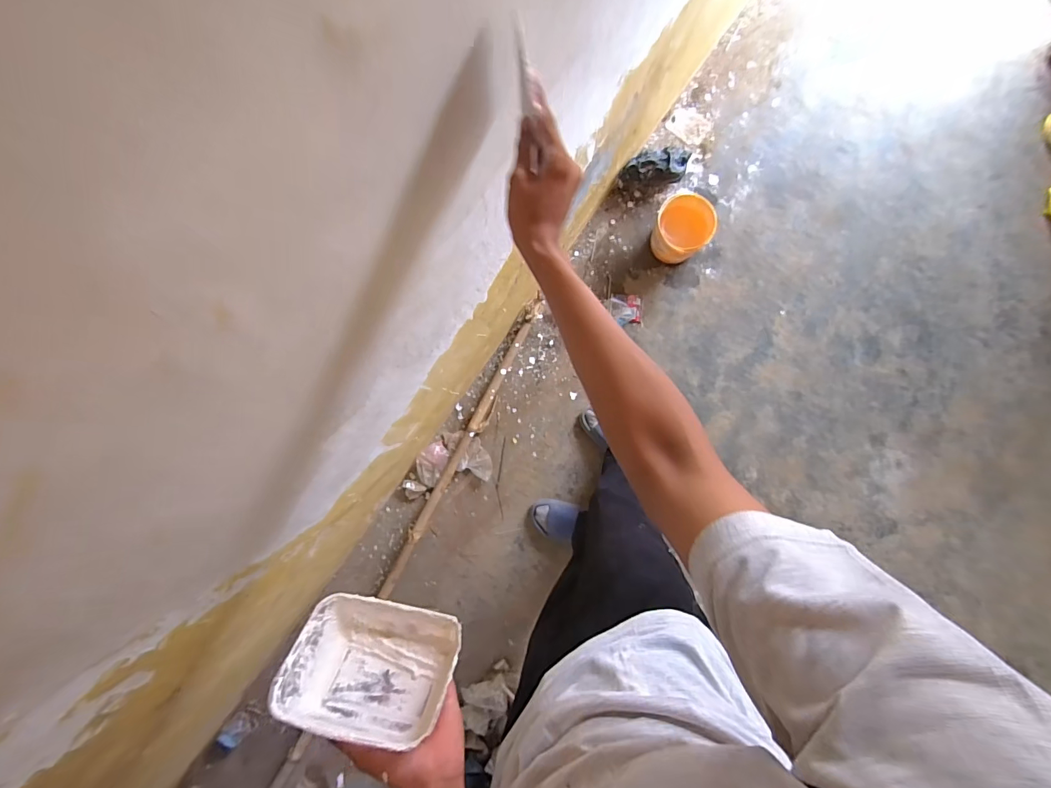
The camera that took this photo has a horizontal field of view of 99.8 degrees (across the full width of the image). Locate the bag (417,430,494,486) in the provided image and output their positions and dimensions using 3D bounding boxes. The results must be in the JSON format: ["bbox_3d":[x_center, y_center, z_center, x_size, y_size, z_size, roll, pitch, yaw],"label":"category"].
[{"bbox_3d":[-0.235,0.211,1.446,0.239,0.045,0.167,-6,91,6],"label":"bag"}]

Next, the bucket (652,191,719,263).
[{"bbox_3d":[0.462,-0.489,1.318,0.159,0.144,0.161,0,91,6],"label":"bucket"}]

